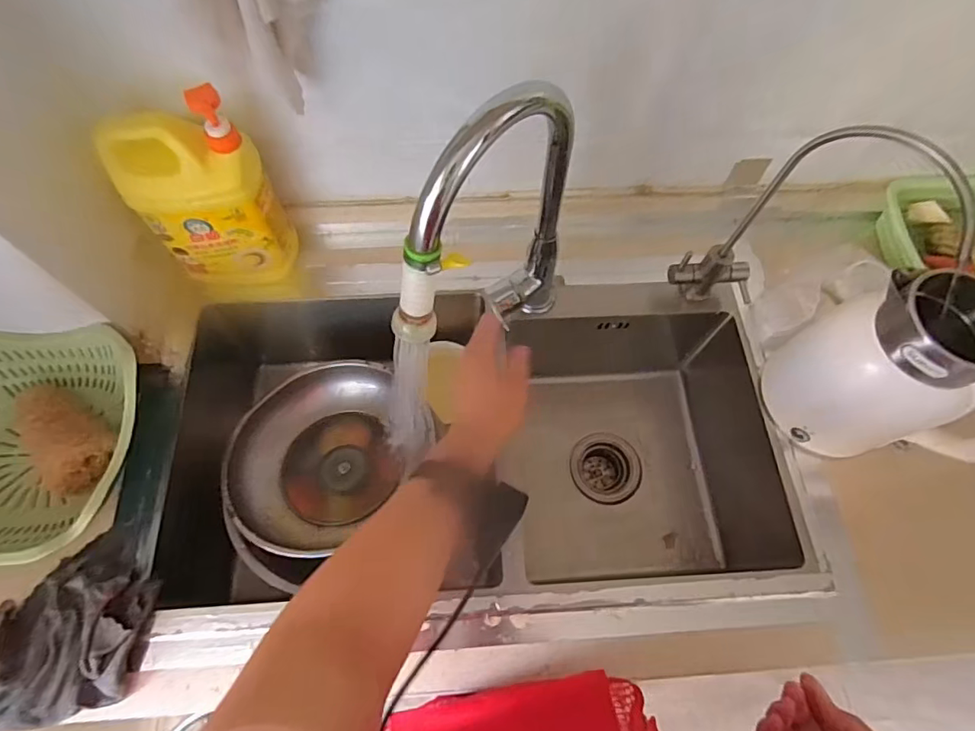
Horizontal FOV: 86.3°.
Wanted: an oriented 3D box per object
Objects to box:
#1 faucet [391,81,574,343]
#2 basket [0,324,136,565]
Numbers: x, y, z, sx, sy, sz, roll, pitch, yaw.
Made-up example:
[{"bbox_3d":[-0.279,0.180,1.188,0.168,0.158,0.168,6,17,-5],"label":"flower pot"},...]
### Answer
[{"bbox_3d":[-0.002,-0.104,0.526,0.042,0.344,0.228,40,69,17],"label":"faucet"},{"bbox_3d":[-0.510,0.089,0.574,0.250,0.095,0.238,-3,63,-3],"label":"basket"}]

